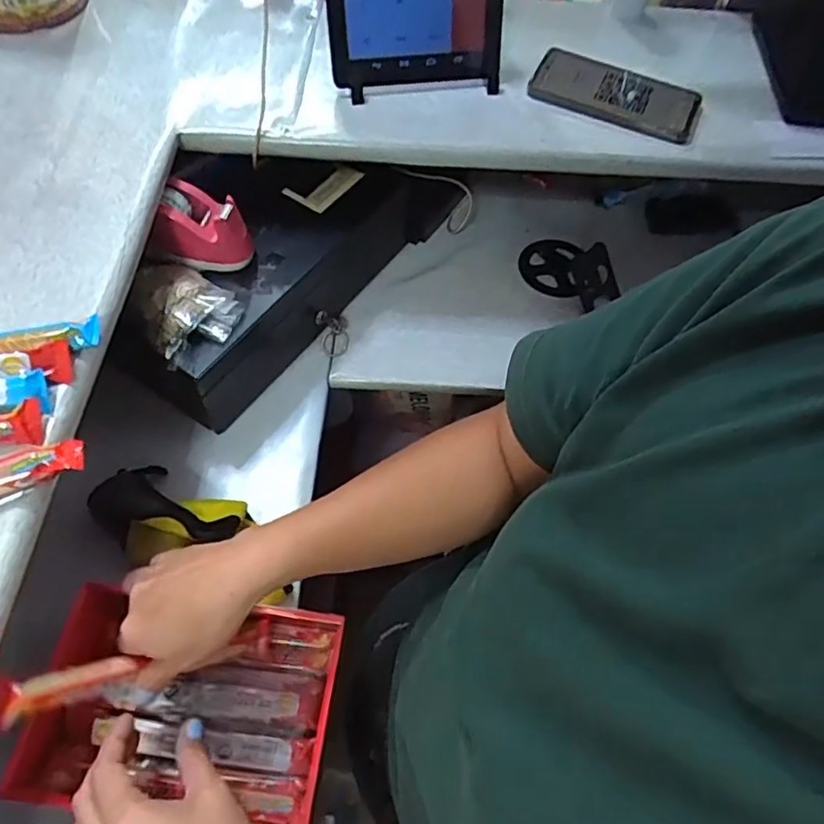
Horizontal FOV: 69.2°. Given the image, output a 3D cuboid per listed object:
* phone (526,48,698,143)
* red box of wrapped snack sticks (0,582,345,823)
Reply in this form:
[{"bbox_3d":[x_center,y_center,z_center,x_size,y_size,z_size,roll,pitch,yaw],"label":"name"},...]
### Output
[{"bbox_3d":[0.207,-0.325,0.608,0.163,0.014,0.085,25,61,10],"label":"phone"},{"bbox_3d":[-0.167,0.219,0.452,0.206,0.055,0.145,9,60,1],"label":"red box of wrapped snack sticks"}]

